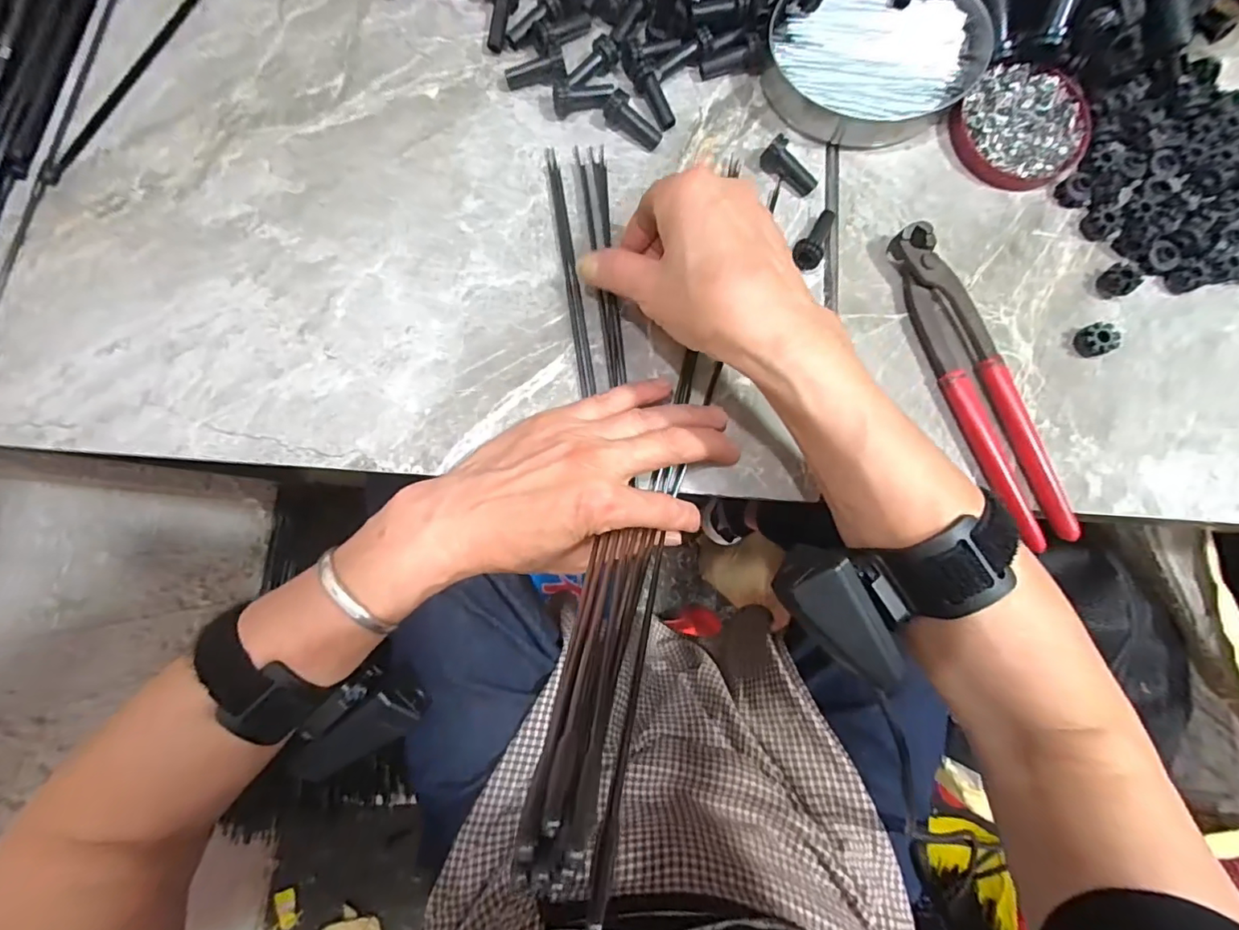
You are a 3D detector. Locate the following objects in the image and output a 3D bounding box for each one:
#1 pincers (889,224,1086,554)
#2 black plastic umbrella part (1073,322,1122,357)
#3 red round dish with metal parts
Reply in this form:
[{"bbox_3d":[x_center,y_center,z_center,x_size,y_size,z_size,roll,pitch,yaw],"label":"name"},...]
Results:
[{"bbox_3d":[0.211,-0.048,0.309,0.034,0.016,0.198,-22,85,-5],"label":"pincers"},{"bbox_3d":[0.291,-0.076,0.317,0.019,0.014,0.019,0,83,-2],"label":"black plastic umbrella part"},{"bbox_3d":[0.256,-0.216,0.334,0.081,0.014,0.074,2,83,-2],"label":"red round dish with metal parts"}]

